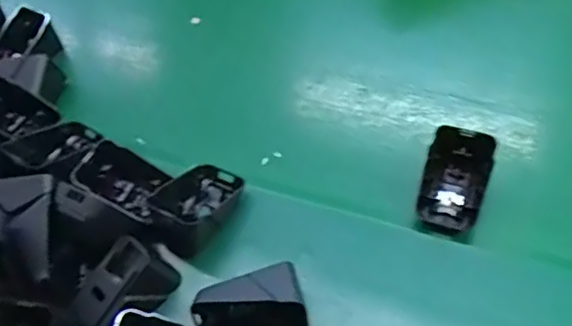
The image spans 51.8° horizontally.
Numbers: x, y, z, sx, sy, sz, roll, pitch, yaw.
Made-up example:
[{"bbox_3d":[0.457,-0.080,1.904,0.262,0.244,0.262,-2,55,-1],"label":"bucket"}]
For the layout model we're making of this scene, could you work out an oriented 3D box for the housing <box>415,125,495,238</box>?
[{"bbox_3d":[0.118,0.011,0.408,0.041,0.042,0.057,16,56,18],"label":"housing"}]

